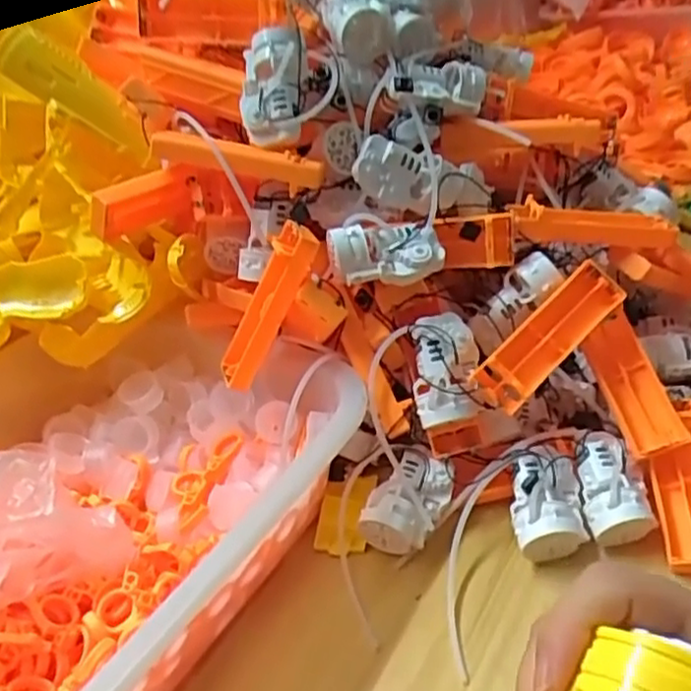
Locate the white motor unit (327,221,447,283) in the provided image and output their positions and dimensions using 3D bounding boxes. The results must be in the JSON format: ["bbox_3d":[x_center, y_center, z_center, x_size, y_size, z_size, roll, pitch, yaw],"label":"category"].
[{"bbox_3d":[0.026,-0.059,0.438,0.068,0.029,0.033,-14,34,-5],"label":"white motor unit"}]

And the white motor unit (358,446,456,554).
[{"bbox_3d":[0.040,0.096,0.431,0.040,0.041,0.064,15,41,32],"label":"white motor unit"}]

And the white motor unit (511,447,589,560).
[{"bbox_3d":[0.120,0.095,0.418,0.041,0.040,0.067,-2,35,13],"label":"white motor unit"}]

